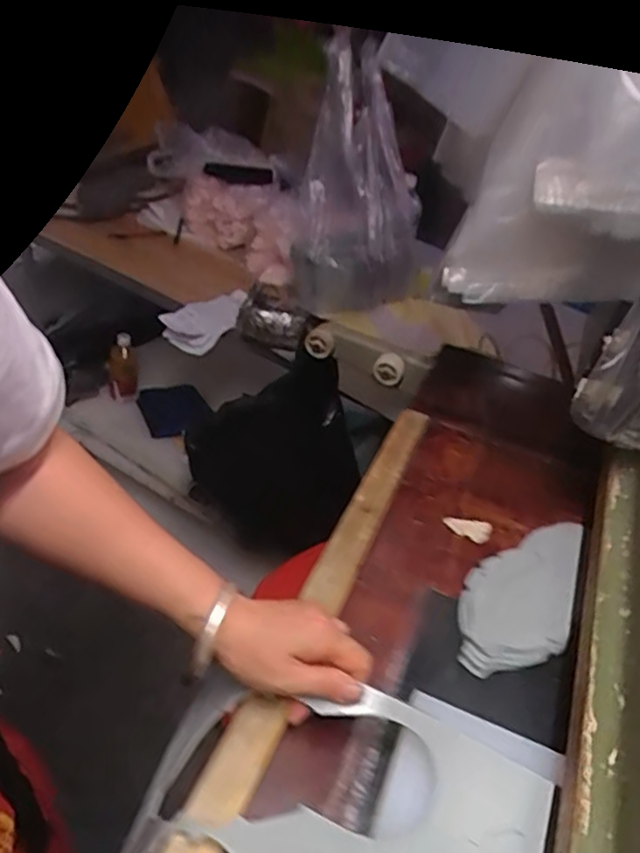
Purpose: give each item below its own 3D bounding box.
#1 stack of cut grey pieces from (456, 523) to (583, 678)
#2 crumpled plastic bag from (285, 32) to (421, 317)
[{"bbox_3d":[0.182,0.143,0.572,0.091,0.013,0.202,21,41,13],"label":"stack of cut grey pieces"},{"bbox_3d":[0.074,-0.433,1.164,0.247,0.454,0.136,5,40,-6],"label":"crumpled plastic bag"}]

